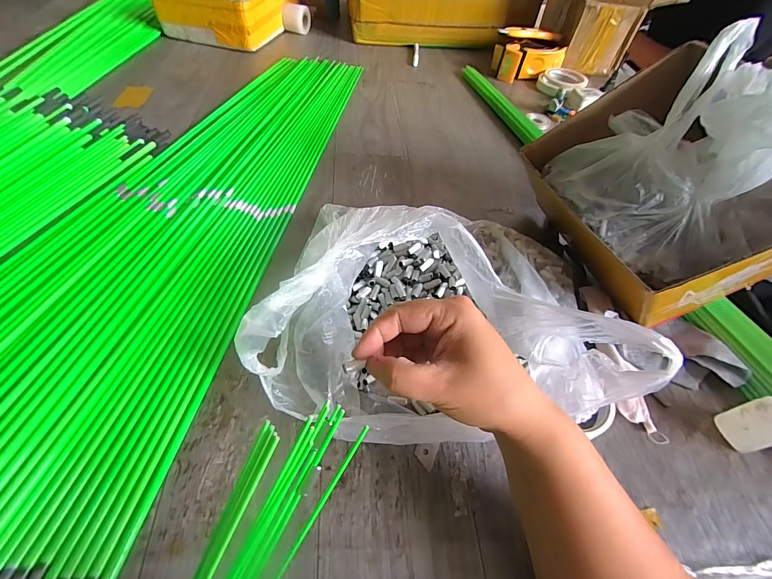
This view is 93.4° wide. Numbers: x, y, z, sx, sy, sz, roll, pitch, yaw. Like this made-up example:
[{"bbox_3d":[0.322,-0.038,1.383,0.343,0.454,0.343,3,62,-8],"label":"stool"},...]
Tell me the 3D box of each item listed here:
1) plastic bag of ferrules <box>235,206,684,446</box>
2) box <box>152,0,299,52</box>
[{"bbox_3d":[0.057,-0.001,0.346,0.277,0.132,0.262,7,50,1],"label":"plastic bag of ferrules"},{"bbox_3d":[-0.378,-0.693,0.894,0.241,0.118,0.262,13,51,6],"label":"box"}]

